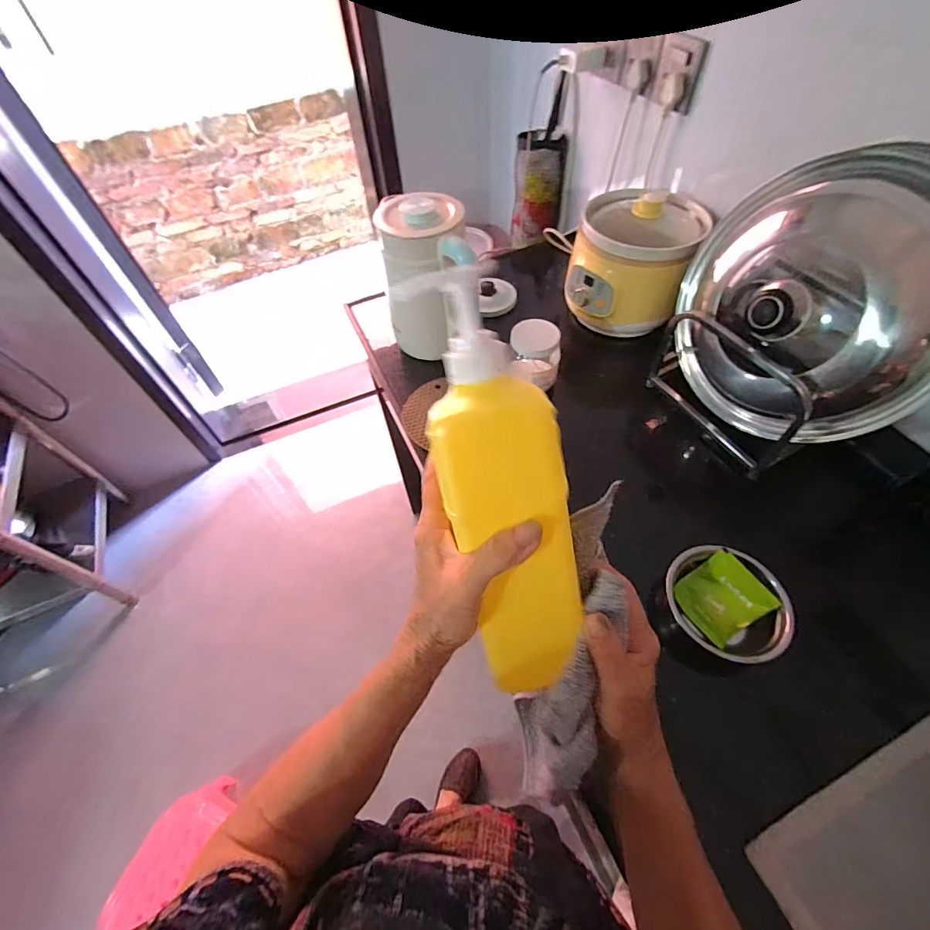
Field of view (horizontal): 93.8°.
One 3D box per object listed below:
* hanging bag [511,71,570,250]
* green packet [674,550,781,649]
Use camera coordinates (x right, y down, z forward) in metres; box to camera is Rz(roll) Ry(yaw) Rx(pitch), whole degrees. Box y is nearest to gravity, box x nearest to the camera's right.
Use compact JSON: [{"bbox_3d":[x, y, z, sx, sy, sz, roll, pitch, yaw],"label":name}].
[{"bbox_3d":[0.172,-0.658,0.989,0.109,0.291,0.063,-11,56,-4],"label":"hanging bag"},{"bbox_3d":[0.292,0.150,0.495,0.081,0.030,0.073,-29,59,-16],"label":"green packet"}]

